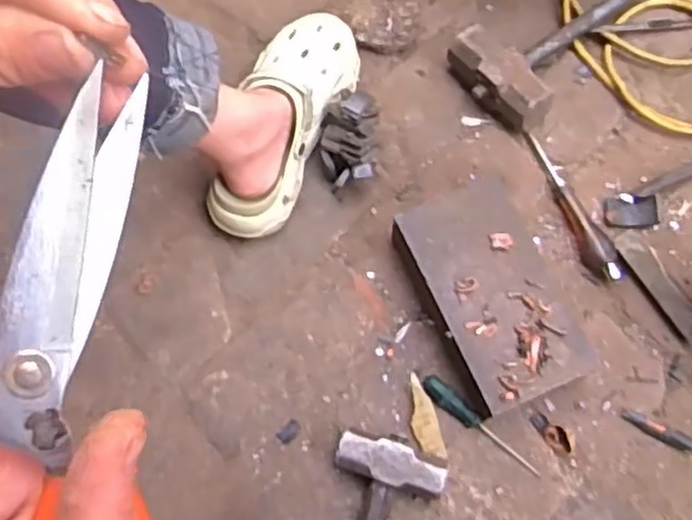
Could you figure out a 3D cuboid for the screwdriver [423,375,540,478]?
[{"bbox_3d":[0.135,0.165,0.735,0.139,0.024,0.022,38,76,14],"label":"screwdriver"}]

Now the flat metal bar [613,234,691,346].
[{"bbox_3d":[0.335,0.034,0.771,0.030,0.010,0.144,-33,73,-10],"label":"flat metal bar"}]

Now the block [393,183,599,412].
[{"bbox_3d":[0.148,0.034,0.750,0.120,0.055,0.224,-23,71,-7],"label":"block"}]

